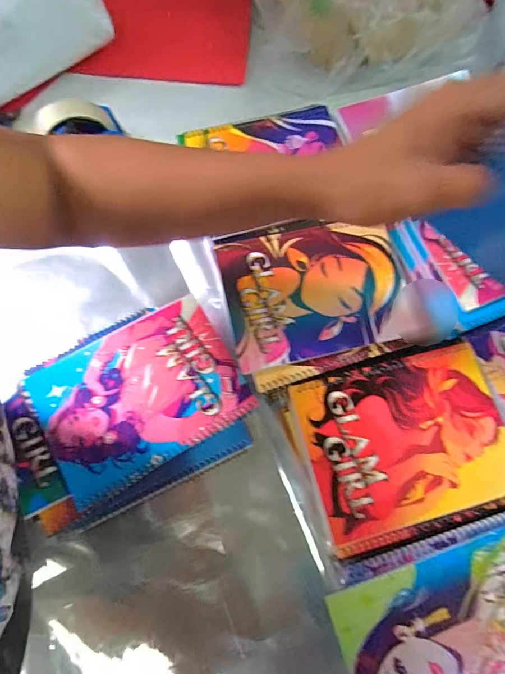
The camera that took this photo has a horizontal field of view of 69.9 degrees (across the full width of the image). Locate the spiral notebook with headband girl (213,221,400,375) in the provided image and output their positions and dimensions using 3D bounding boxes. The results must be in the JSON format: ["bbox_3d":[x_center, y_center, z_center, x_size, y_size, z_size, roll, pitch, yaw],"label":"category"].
[{"bbox_3d":[0.067,-0.055,0.391,0.190,0.006,0.151,-13,73,-3],"label":"spiral notebook with headband girl"}]

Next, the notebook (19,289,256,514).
[{"bbox_3d":[-0.117,0.058,0.375,0.197,0.007,0.147,-28,75,-11],"label":"notebook"}]

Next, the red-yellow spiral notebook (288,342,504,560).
[{"bbox_3d":[0.151,0.101,0.347,0.194,0.008,0.158,-14,74,-4],"label":"red-yellow spiral notebook"}]

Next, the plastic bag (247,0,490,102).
[{"bbox_3d":[0.141,-0.513,0.529,0.302,0.104,0.287,-13,73,-3],"label":"plastic bag"}]

